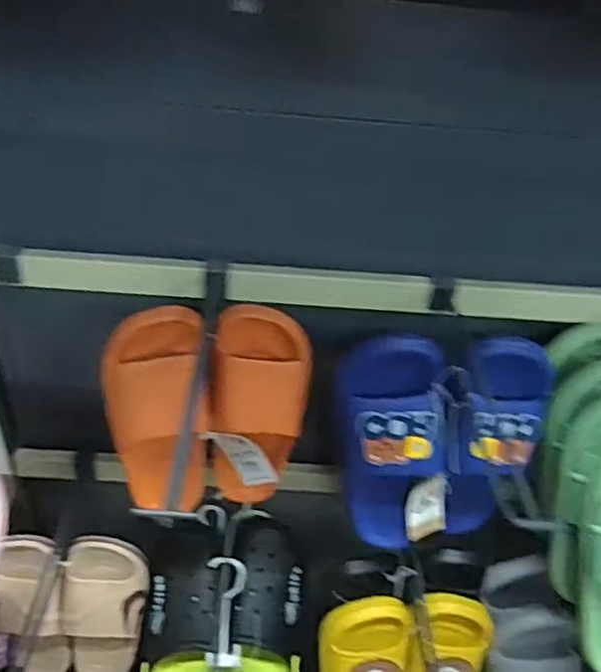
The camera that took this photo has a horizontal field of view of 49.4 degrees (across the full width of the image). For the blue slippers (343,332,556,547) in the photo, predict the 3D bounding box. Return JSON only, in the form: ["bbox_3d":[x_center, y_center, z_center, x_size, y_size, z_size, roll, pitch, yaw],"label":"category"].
[{"bbox_3d":[0.155,0.125,0.721,0.235,0.270,0.085,2,22,-3],"label":"blue slippers"}]

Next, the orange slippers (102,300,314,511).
[{"bbox_3d":[-0.102,0.087,0.732,0.221,0.255,0.090,-6,23,-11],"label":"orange slippers"}]

